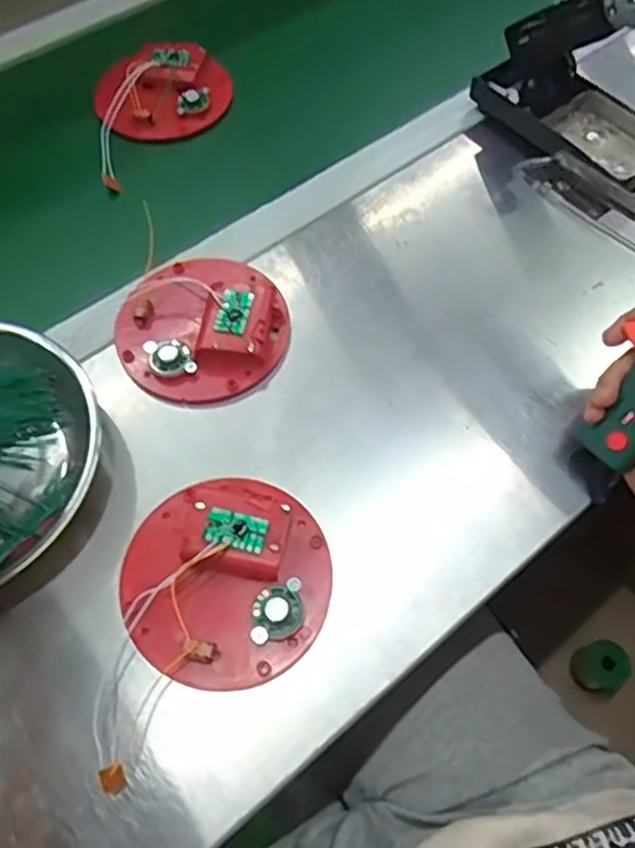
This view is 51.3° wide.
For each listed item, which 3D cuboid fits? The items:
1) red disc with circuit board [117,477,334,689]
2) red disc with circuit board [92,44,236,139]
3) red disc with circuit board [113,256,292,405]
[{"bbox_3d":[-0.053,0.087,0.385,0.119,0.023,0.117,0,62,0],"label":"red disc with circuit board"},{"bbox_3d":[-0.140,-0.309,0.603,0.118,0.031,0.109,-8,62,-4],"label":"red disc with circuit board"},{"bbox_3d":[-0.082,-0.073,0.472,0.118,0.026,0.118,0,62,0],"label":"red disc with circuit board"}]

